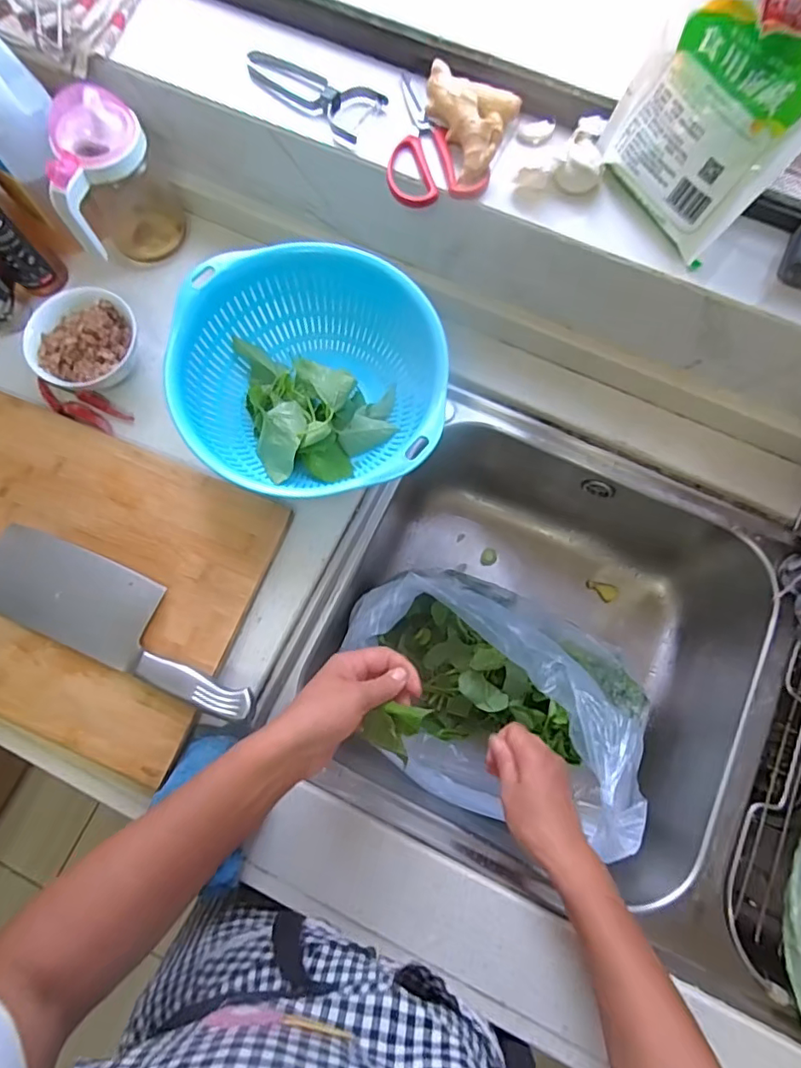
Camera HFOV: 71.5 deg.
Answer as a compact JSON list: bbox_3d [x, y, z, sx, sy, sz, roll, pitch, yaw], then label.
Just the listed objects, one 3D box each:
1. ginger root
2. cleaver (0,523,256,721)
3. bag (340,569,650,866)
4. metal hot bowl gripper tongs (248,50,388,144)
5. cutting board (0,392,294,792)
[{"bbox_3d":[0.056,-0.356,0.488,0.079,0.030,0.087,15,76,4],"label":"ginger root"},{"bbox_3d":[-0.261,0.077,0.509,0.297,0.038,0.086,22,77,6],"label":"cleaver"},{"bbox_3d":[0.106,0.182,0.625,0.334,0.157,0.223,29,80,5],"label":"bag"},{"bbox_3d":[-0.084,-0.412,0.519,0.139,0.023,0.055,33,78,8],"label":"metal hot bowl gripper tongs"},{"bbox_3d":[-0.332,0.034,0.539,0.382,0.020,0.277,21,77,6],"label":"cutting board"}]

